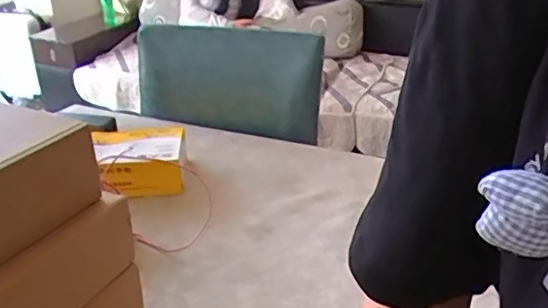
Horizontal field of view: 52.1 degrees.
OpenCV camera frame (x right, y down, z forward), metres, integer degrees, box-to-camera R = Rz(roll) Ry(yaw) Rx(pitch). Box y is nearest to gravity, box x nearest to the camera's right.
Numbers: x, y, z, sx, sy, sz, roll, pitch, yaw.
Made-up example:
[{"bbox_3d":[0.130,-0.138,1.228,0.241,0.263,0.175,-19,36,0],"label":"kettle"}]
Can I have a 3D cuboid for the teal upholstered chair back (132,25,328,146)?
[{"bbox_3d":[-0.113,-0.168,1.158,0.394,0.179,0.097,9,29,20],"label":"teal upholstered chair back"}]

